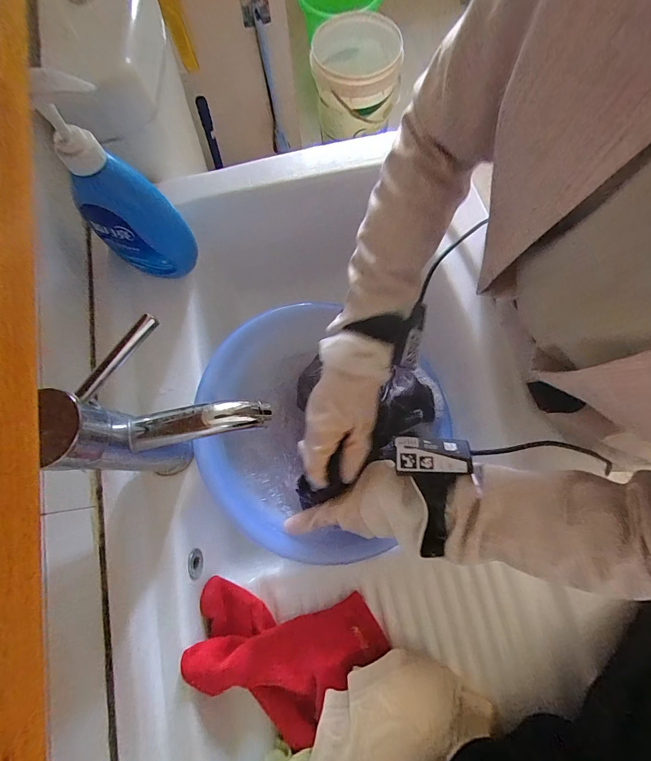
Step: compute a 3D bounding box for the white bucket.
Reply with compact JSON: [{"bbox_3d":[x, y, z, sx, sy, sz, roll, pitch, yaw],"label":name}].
[{"bbox_3d":[0.112,-1.032,1.200,0.298,0.268,0.306,0,75,2],"label":"white bucket"}]

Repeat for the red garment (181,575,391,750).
[{"bbox_3d":[-0.049,0.269,0.367,0.180,0.067,0.155,38,79,11],"label":"red garment"}]

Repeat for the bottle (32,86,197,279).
[{"bbox_3d":[-0.207,-0.181,0.347,0.083,0.189,0.063,22,77,7],"label":"bottle"}]

